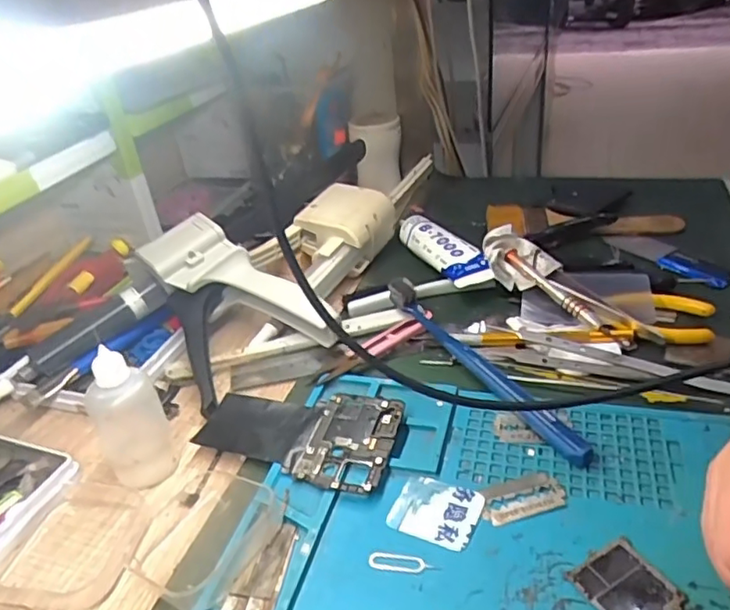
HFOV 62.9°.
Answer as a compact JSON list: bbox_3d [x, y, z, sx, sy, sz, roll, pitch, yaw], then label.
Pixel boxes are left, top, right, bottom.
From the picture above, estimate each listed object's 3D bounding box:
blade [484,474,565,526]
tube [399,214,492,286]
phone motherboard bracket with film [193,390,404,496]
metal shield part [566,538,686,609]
[{"bbox_3d":[0.077,0.093,0.292,0.041,0.004,0.021,-12,32,-9],"label":"blade"},{"bbox_3d":[0.066,-0.044,0.491,0.032,0.027,0.114,-16,33,-15],"label":"tube"},{"bbox_3d":[-0.037,0.071,0.343,0.113,0.009,0.064,8,35,22],"label":"phone motherboard bracket with film"},{"bbox_3d":[0.111,0.118,0.245,0.032,0.004,0.042,-21,35,-22],"label":"metal shield part"}]

